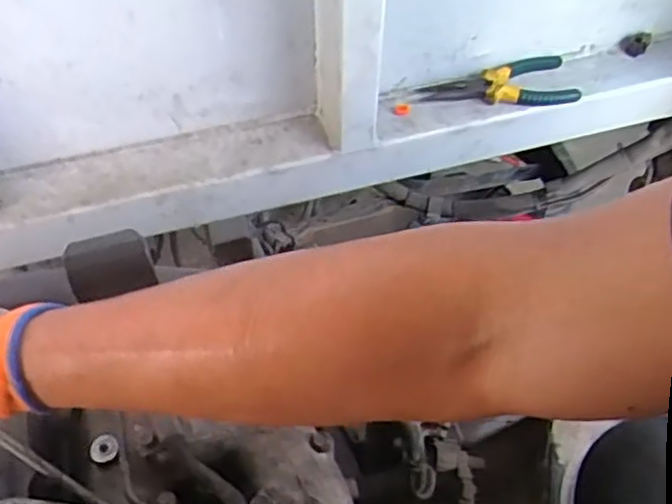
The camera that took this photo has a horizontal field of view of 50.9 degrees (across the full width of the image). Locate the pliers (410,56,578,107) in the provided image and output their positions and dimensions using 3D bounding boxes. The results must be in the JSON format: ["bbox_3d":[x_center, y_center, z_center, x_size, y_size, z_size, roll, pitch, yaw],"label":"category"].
[{"bbox_3d":[0.188,-0.193,0.827,0.185,0.019,0.064,-10,53,-8],"label":"pliers"}]

